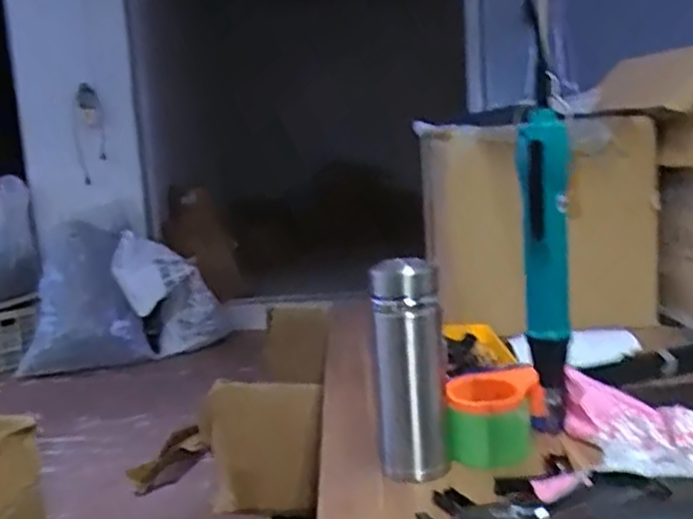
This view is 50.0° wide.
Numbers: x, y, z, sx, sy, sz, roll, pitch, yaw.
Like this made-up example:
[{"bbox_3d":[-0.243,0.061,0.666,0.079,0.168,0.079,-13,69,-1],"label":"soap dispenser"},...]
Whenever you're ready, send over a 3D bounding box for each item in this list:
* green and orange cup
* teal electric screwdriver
[{"bbox_3d":[0.155,0.164,0.777,0.092,0.072,0.096,-1,10,15],"label":"green and orange cup"},{"bbox_3d":[0.158,0.014,0.579,0.034,0.249,0.034,0,10,20],"label":"teal electric screwdriver"}]

